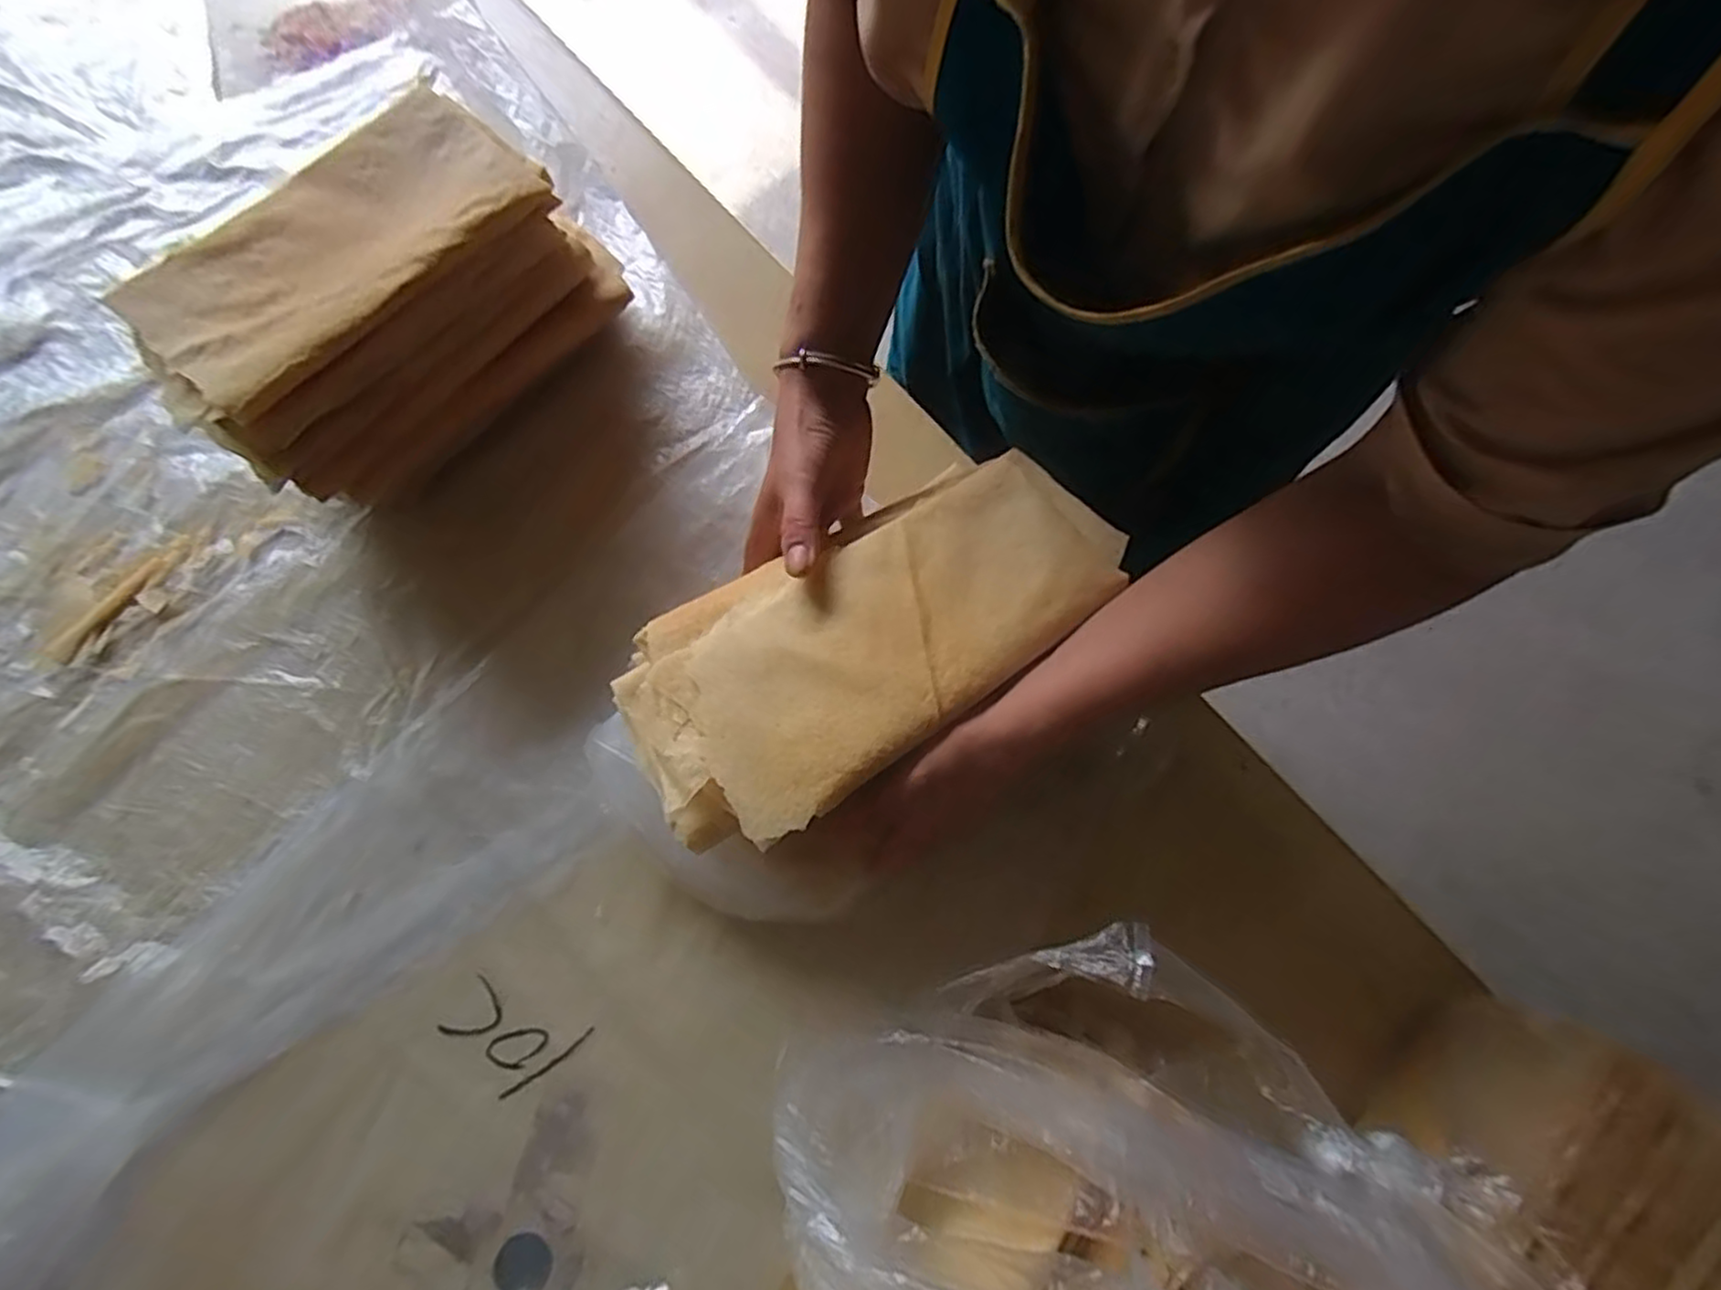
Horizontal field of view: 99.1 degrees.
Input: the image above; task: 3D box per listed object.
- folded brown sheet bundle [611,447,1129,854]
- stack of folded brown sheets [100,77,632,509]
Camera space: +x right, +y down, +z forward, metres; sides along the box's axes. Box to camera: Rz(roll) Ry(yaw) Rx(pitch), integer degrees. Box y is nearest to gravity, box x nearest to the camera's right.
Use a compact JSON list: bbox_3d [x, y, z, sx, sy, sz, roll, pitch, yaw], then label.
[{"bbox_3d":[0.004,-0.009,0.418,0.287,0.042,0.140,-31,78,-4],"label":"folded brown sheet bundle"},{"bbox_3d":[-0.323,-0.241,0.521,0.122,0.134,0.278,41,77,9],"label":"stack of folded brown sheets"}]

